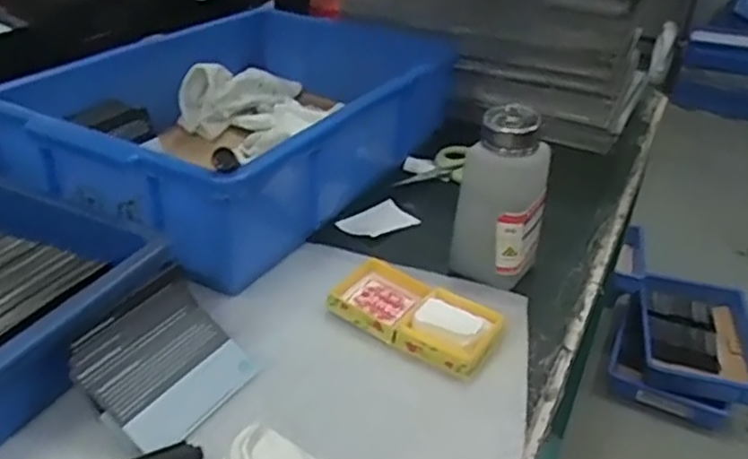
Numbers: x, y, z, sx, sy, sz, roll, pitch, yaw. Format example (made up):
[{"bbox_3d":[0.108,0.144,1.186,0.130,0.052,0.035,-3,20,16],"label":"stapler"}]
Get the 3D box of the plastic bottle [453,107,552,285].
[{"bbox_3d":[0.096,-0.020,0.503,0.058,0.124,0.048,27,38,27],"label":"plastic bottle"}]

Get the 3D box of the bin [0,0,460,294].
[{"bbox_3d":[-0.094,-0.100,0.610,0.216,0.095,0.378,21,35,24],"label":"bin"}]

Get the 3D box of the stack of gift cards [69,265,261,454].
[{"bbox_3d":[-0.120,0.073,0.396,0.069,0.039,0.089,25,37,25],"label":"stack of gift cards"}]

